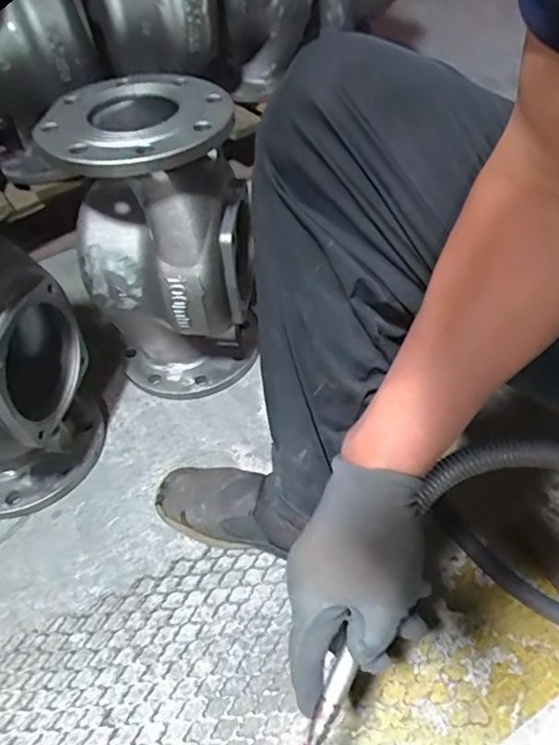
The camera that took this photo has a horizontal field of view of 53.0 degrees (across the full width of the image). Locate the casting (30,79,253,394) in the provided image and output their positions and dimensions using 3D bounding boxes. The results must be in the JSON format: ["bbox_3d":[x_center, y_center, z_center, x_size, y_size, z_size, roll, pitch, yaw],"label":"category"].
[{"bbox_3d":[-0.144,-0.151,0.745,0.201,0.388,0.200,-3,48,1],"label":"casting"}]

